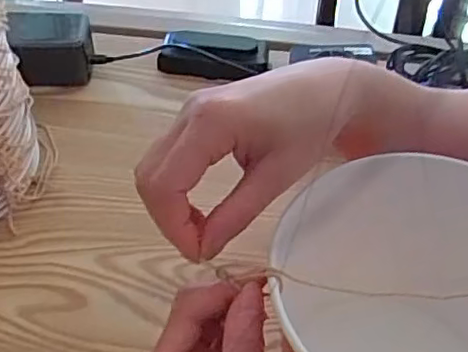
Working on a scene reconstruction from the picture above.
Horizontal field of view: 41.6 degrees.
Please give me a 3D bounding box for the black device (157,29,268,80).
[{"bbox_3d":[-0.021,-0.120,0.613,0.104,0.028,0.044,7,47,3],"label":"black device"}]

